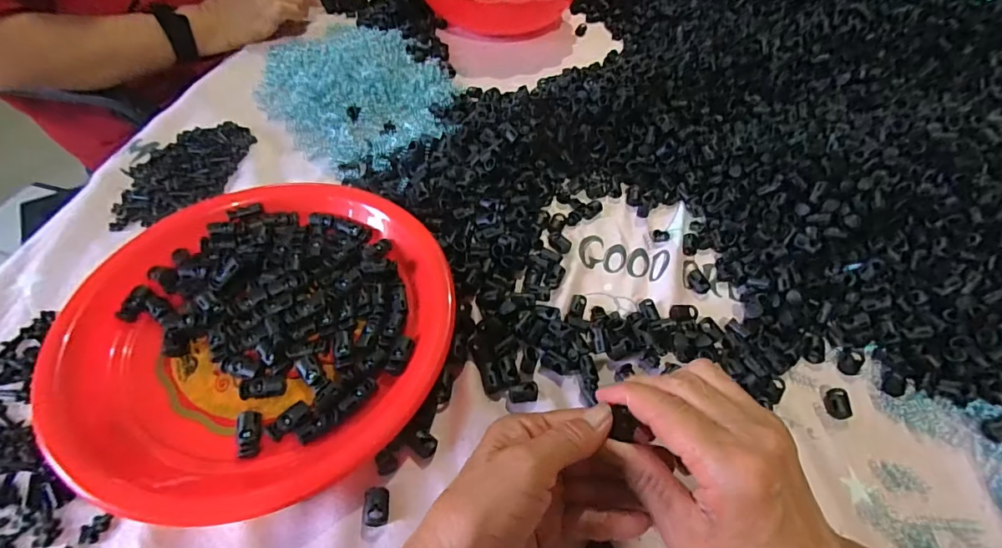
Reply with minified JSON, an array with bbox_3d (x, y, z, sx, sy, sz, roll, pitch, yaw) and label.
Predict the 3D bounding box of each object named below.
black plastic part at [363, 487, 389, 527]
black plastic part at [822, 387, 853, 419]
[{"bbox_3d":[-0.073,0.137,0.274,0.014,0.006,0.020,-1,55,-5],"label":"black plastic part"},{"bbox_3d":[0.245,0.094,0.339,0.016,0.008,0.022,0,55,-4],"label":"black plastic part"}]

